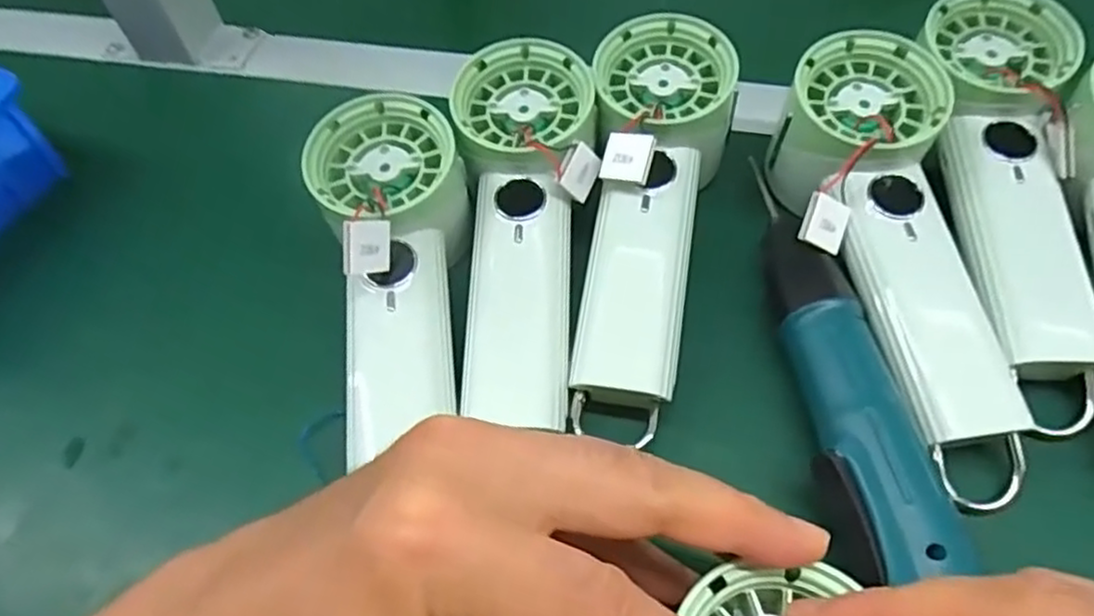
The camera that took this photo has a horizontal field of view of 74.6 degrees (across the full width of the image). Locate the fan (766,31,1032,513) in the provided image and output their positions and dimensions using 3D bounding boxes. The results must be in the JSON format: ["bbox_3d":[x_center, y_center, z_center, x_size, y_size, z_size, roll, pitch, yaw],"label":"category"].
[{"bbox_3d":[0.142,-0.020,0.293,0.072,0.045,0.196,-9,69,-1],"label":"fan"}]

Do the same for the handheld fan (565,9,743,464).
[{"bbox_3d":[0.044,-0.039,0.312,0.060,0.051,0.187,8,70,10],"label":"handheld fan"}]

